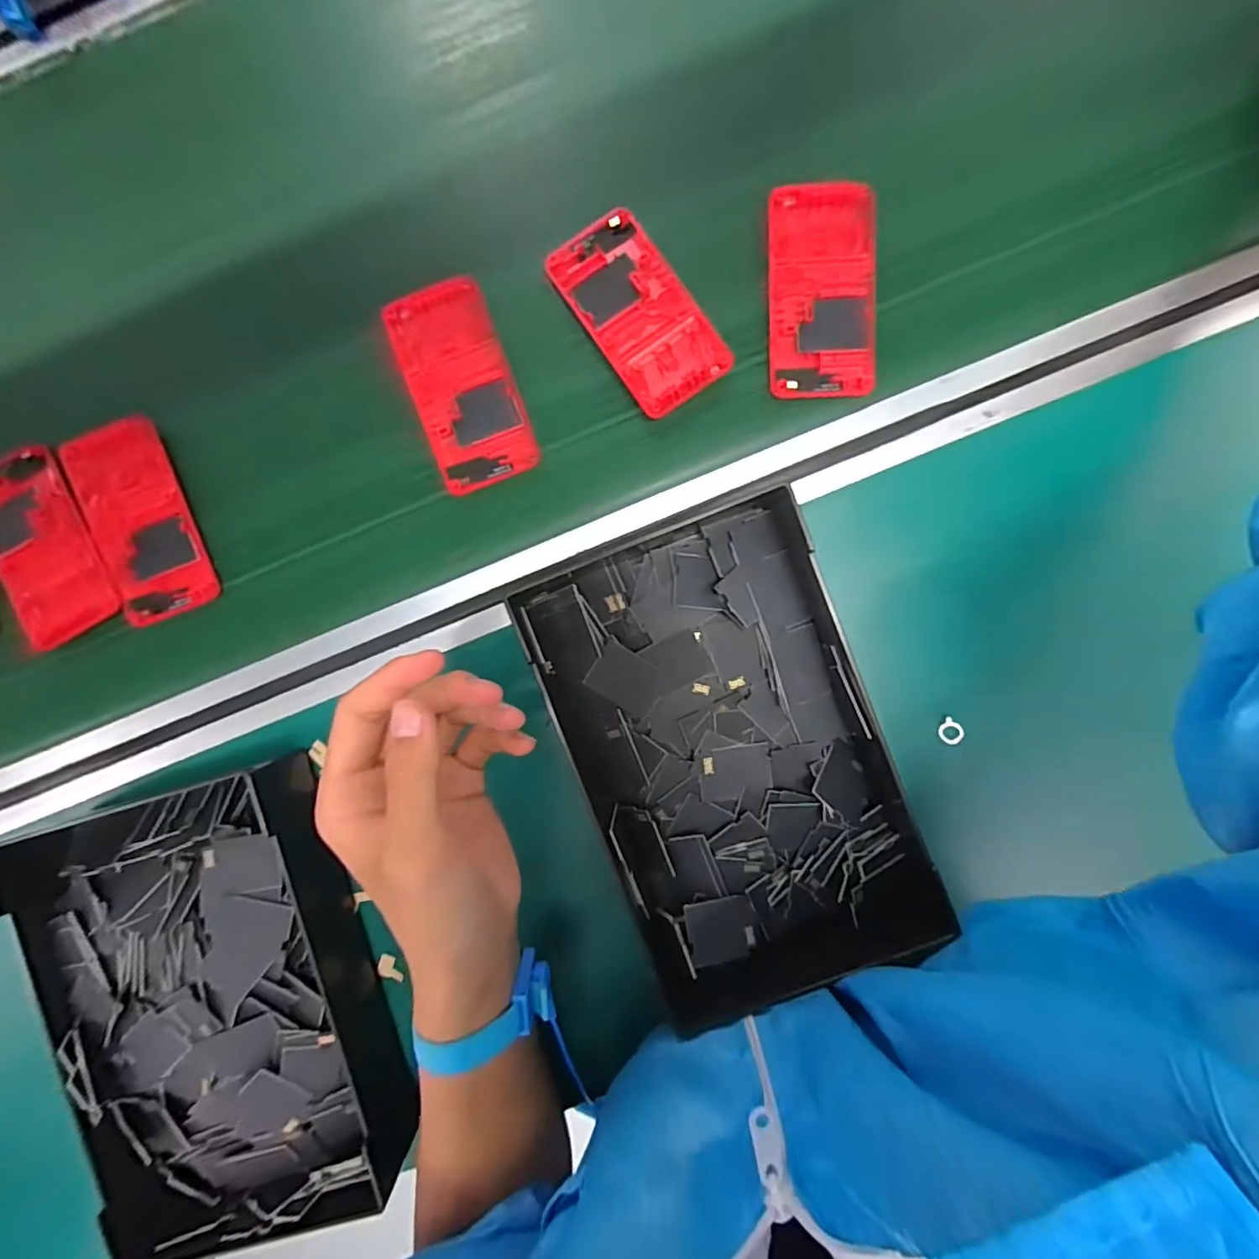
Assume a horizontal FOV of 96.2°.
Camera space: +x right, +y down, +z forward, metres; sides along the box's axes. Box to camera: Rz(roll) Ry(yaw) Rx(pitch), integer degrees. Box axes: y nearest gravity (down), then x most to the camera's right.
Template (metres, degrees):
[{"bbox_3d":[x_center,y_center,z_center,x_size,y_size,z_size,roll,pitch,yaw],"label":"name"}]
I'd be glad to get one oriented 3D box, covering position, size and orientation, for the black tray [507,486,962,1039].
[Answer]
[{"bbox_3d":[0.061,0.074,0.330,0.172,0.045,0.273,-23,89,1],"label":"black tray"}]

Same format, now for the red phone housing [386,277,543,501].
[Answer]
[{"bbox_3d":[-0.103,-0.150,0.346,0.061,0.012,0.123,-20,91,-3],"label":"red phone housing"}]

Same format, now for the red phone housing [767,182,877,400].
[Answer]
[{"bbox_3d":[0.115,-0.201,0.339,0.061,0.015,0.119,-1,90,2],"label":"red phone housing"}]

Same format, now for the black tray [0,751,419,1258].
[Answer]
[{"bbox_3d":[-0.240,0.216,0.325,0.172,0.040,0.258,-17,89,2],"label":"black tray"}]

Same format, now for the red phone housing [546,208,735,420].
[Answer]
[{"bbox_3d":[0.004,-0.192,0.343,0.061,0.009,0.122,-35,89,1],"label":"red phone housing"}]

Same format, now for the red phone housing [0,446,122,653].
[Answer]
[{"bbox_3d":[-0.374,-0.051,0.357,0.066,0.012,0.114,-24,89,5],"label":"red phone housing"}]

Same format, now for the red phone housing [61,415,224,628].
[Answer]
[{"bbox_3d":[-0.310,-0.069,0.353,0.062,0.008,0.127,-22,89,1],"label":"red phone housing"}]

